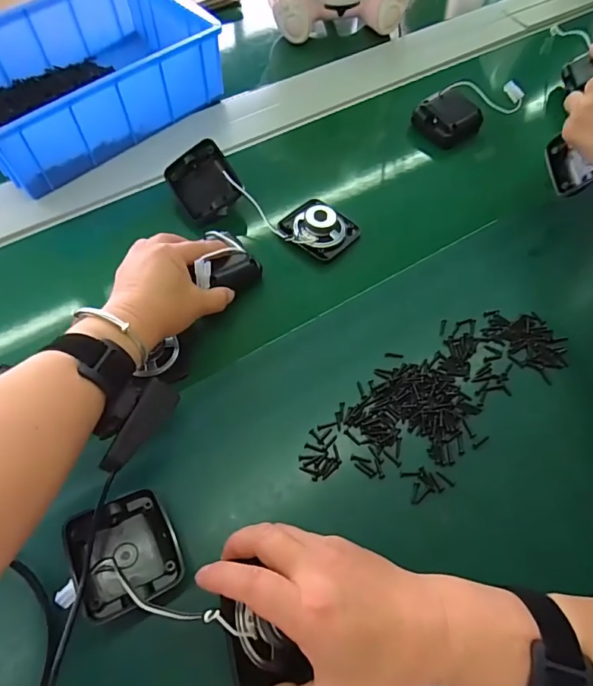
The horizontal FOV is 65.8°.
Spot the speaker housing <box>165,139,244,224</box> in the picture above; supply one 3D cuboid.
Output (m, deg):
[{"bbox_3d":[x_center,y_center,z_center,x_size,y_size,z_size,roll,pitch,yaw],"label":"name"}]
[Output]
[{"bbox_3d":[-0.097,-0.171,0.495,0.066,0.030,0.076,-34,81,9],"label":"speaker housing"}]

